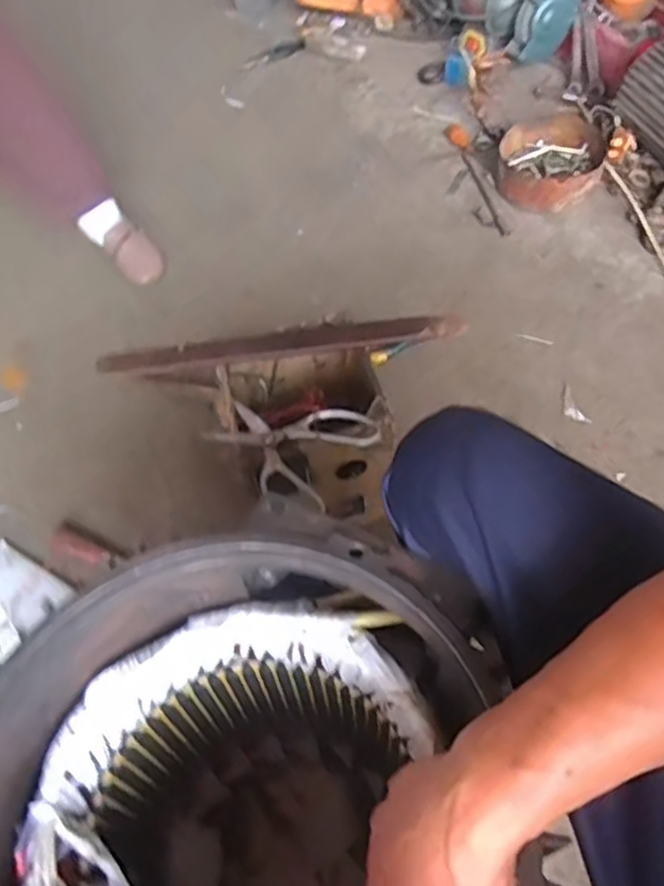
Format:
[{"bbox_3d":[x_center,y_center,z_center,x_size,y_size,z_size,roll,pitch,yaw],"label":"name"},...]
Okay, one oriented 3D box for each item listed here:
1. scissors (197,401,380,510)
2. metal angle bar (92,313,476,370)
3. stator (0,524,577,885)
[{"bbox_3d":[-0.055,0.002,0.770,0.188,0.020,0.131,15,58,20],"label":"scissors"},{"bbox_3d":[-0.058,-0.131,0.842,0.443,0.028,0.044,-7,56,1],"label":"metal angle bar"},{"bbox_3d":[-0.052,0.320,0.574,0.331,0.461,0.319,-12,57,-4],"label":"stator"}]

